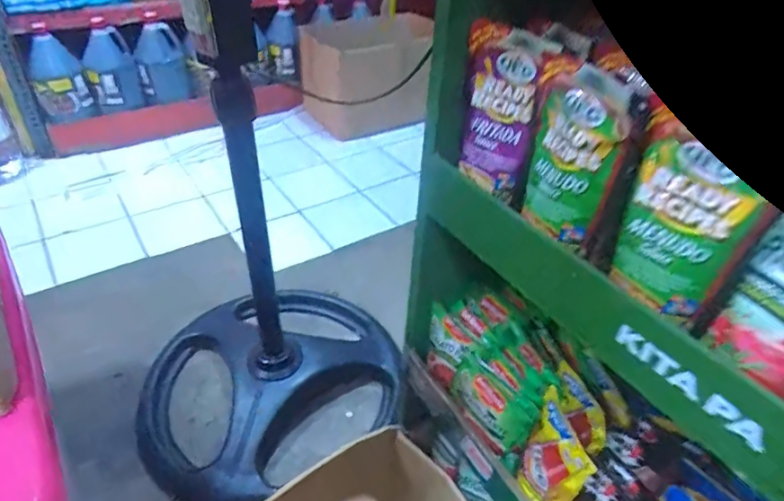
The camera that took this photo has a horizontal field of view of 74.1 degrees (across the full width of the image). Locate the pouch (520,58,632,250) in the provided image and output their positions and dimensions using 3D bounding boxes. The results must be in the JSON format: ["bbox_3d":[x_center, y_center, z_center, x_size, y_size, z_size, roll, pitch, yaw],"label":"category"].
[{"bbox_3d":[0.127,-0.069,0.373,0.025,0.119,0.077,-7,40,-11],"label":"pouch"}]

